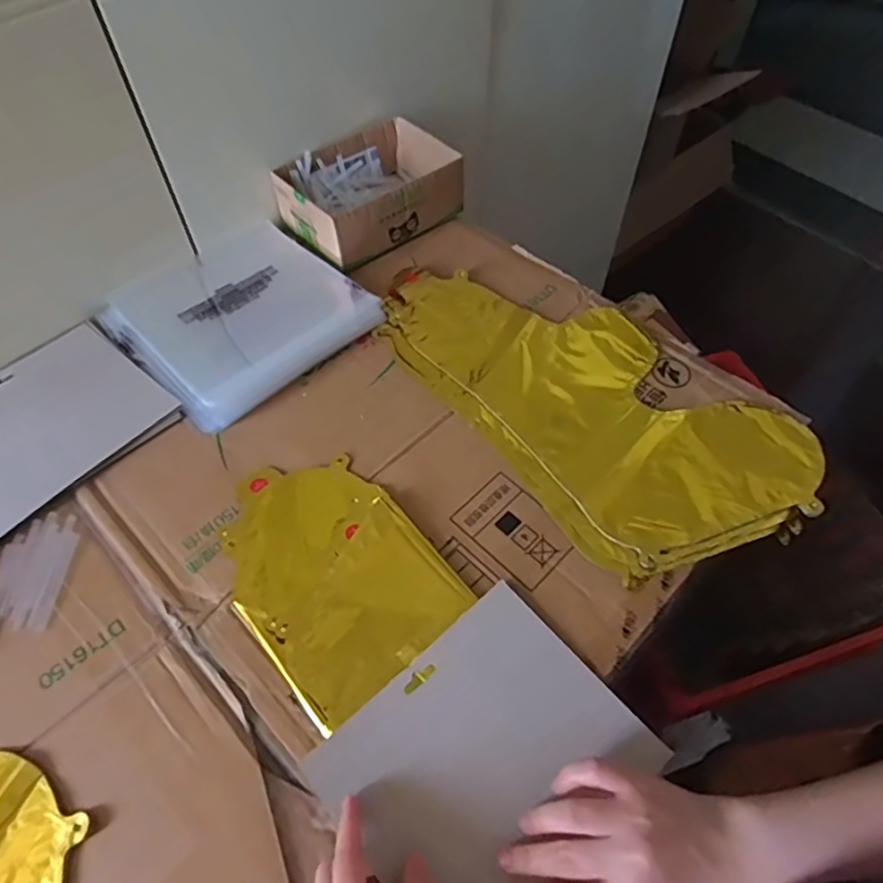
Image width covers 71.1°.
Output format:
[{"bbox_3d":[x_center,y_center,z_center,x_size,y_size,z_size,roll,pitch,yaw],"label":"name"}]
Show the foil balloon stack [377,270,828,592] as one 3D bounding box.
[{"bbox_3d":[0.138,-0.053,0.590,0.232,0.014,0.407,-32,62,-20],"label":"foil balloon stack"}]

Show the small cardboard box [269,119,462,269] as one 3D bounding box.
[{"bbox_3d":[-0.082,-0.294,0.721,0.188,0.061,0.133,-34,63,-21],"label":"small cardboard box"}]

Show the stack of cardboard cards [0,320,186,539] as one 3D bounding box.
[{"bbox_3d":[-0.364,-0.017,0.558,0.161,0.009,0.197,38,64,22],"label":"stack of cardboard cards"}]

